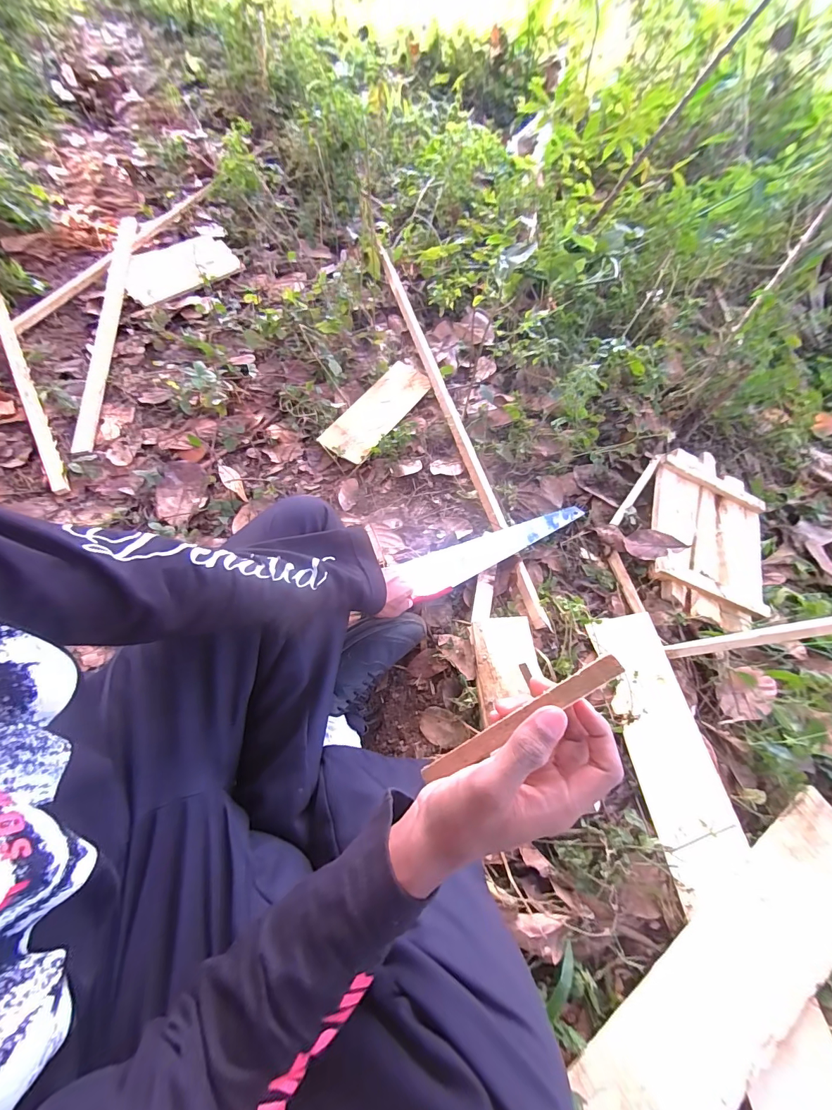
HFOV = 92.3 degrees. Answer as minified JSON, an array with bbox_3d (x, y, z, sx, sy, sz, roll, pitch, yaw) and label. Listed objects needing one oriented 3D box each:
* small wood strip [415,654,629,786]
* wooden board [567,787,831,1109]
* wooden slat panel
[{"bbox_3d":[0.059,0.111,0.256,0.004,0.169,0.013,-2,52,-48],"label":"small wood strip"},{"bbox_3d":[0.347,0.499,0.447,0.566,0.018,0.117,-29,66,-20],"label":"wooden board"},{"bbox_3d":[0.584,-0.047,0.791,0.251,0.038,0.374,22,68,-7],"label":"wooden slat panel"}]

